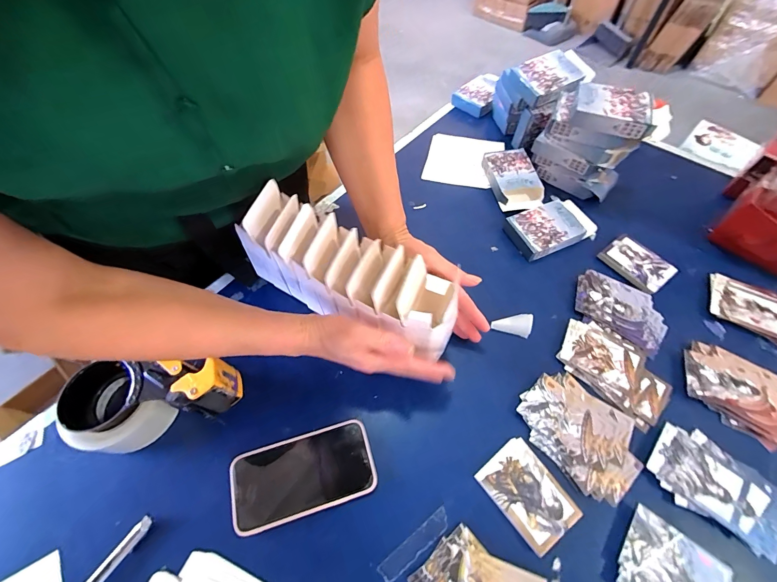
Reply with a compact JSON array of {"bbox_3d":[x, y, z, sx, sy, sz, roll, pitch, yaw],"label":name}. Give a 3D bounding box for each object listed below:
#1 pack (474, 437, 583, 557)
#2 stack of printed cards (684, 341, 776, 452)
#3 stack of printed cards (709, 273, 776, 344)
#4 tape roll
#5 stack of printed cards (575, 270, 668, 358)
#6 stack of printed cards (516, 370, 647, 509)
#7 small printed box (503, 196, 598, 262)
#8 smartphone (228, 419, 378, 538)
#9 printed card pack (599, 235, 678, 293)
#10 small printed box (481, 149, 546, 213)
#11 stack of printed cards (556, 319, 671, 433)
[{"bbox_3d":[0.149,0.217,0.368,0.067,0.012,0.092,-34,65,-19],"label":"pack"},{"bbox_3d":[0.441,0.129,0.421,0.139,0.012,0.093,28,62,16],"label":"stack of printed cards"},{"bbox_3d":[0.526,0.030,0.478,0.142,0.018,0.082,32,63,18],"label":"stack of printed cards"},{"bbox_3d":[-0.299,0.133,0.382,0.092,0.070,0.085,0,58,0],"label":"tape roll"},{"bbox_3d":[0.325,0.025,0.481,0.127,0.011,0.087,40,66,21],"label":"stack of printed cards"},{"bbox_3d":[0.226,0.162,0.400,0.102,0.008,0.137,-38,66,-21],"label":"stack of printed cards"},{"bbox_3d":[0.259,-0.107,0.551,0.130,0.030,0.090,-21,61,-13],"label":"small printed box"},{"bbox_3d":[-0.094,0.200,0.376,0.154,0.008,0.080,-15,60,-9],"label":"smartphone"},{"bbox_3d":[0.374,-0.041,0.520,0.068,0.020,0.089,-33,64,-19],"label":"printed card pack"},{"bbox_3d":[0.218,-0.199,0.605,0.077,0.035,0.111,-12,59,-8],"label":"small printed box"},{"bbox_3d":[0.286,0.098,0.436,0.133,0.008,0.086,38,65,20],"label":"stack of printed cards"}]

